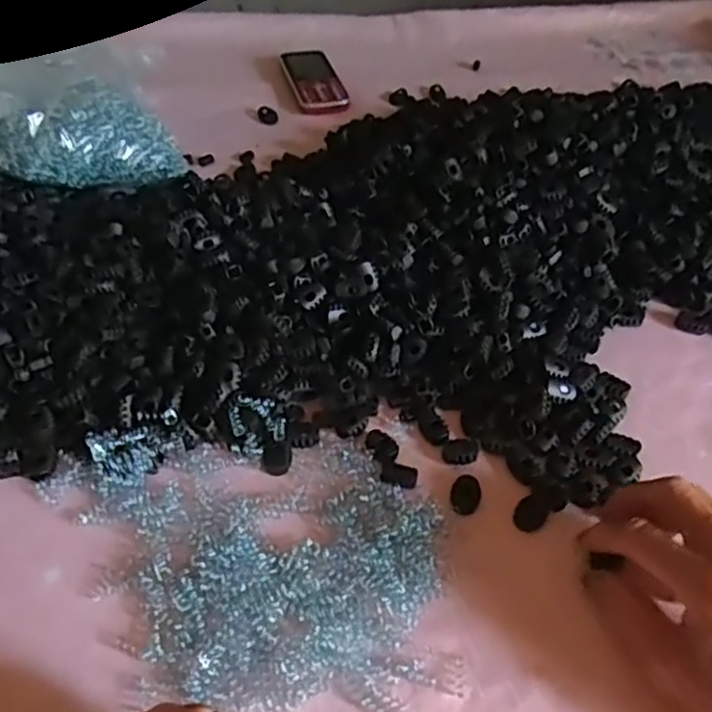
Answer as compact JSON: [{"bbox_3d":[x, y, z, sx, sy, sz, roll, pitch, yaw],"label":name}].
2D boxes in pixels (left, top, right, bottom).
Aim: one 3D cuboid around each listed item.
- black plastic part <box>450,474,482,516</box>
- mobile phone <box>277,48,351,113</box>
[{"bbox_3d":[0.065,0.081,0.396,0.017,0.007,0.024,11,47,8],"label":"black plastic part"},{"bbox_3d":[-0.046,-0.302,0.739,0.054,0.014,0.117,-10,48,-11],"label":"mobile phone"}]

